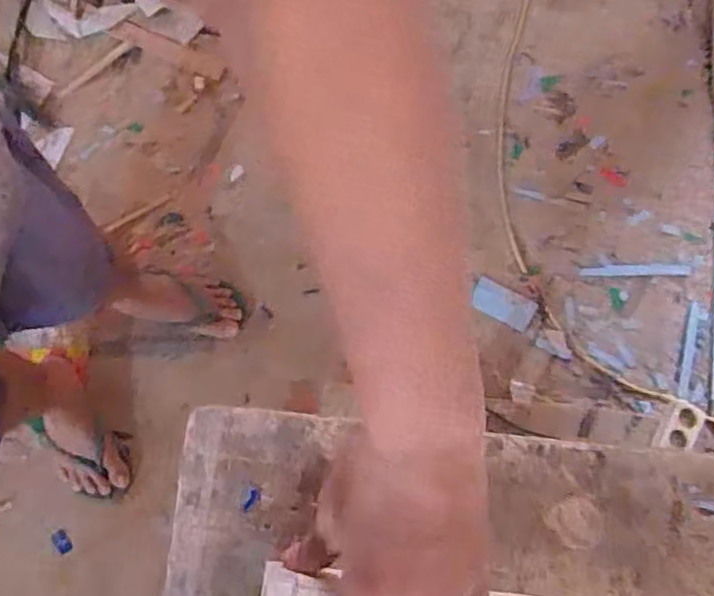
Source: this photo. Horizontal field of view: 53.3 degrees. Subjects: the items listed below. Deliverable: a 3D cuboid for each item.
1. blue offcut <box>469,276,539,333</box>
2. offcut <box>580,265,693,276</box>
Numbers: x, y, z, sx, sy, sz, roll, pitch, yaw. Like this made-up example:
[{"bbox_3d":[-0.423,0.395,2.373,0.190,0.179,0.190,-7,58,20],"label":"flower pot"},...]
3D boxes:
[{"bbox_3d":[0.271,0.011,1.319,0.119,0.008,0.067,26,74,-6],"label":"blue offcut"},{"bbox_3d":[0.527,-0.051,1.340,0.202,0.010,0.018,0,80,0],"label":"offcut"}]

